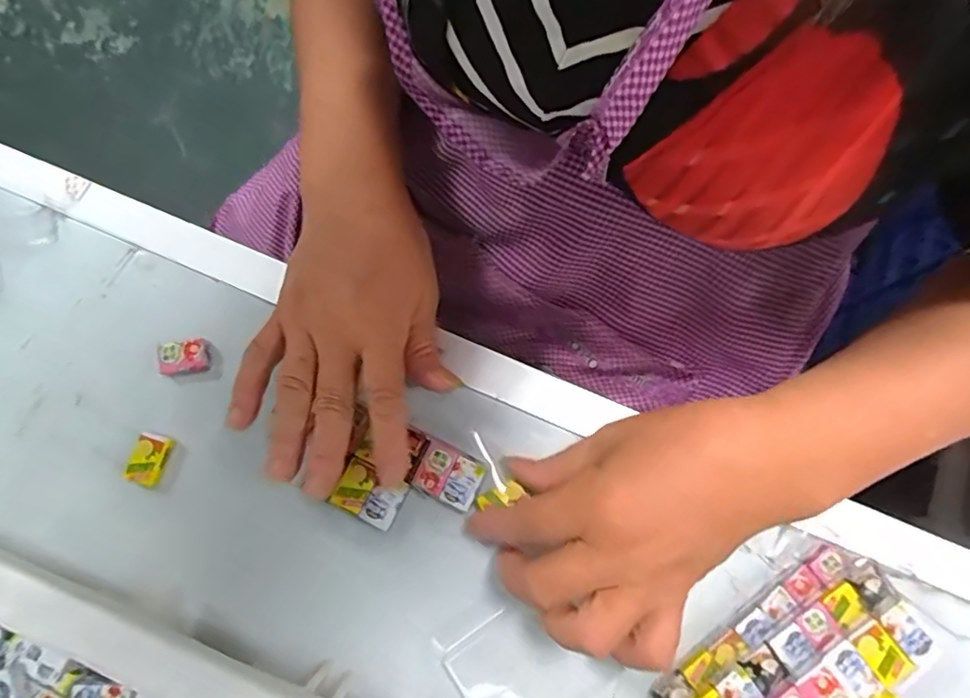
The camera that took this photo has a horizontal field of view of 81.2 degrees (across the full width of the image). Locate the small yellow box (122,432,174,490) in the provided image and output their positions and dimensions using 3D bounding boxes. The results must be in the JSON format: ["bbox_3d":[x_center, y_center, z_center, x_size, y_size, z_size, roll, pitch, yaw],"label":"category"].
[{"bbox_3d":[-0.176,0.058,0.295,0.018,0.008,0.026,20,77,4],"label":"small yellow box"}]

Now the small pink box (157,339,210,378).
[{"bbox_3d":[-0.165,0.005,0.309,0.026,0.010,0.017,-10,77,-3],"label":"small pink box"}]

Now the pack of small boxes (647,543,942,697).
[{"bbox_3d":[0.152,0.160,0.267,0.118,0.034,0.077,-35,80,-8],"label":"pack of small boxes"}]

